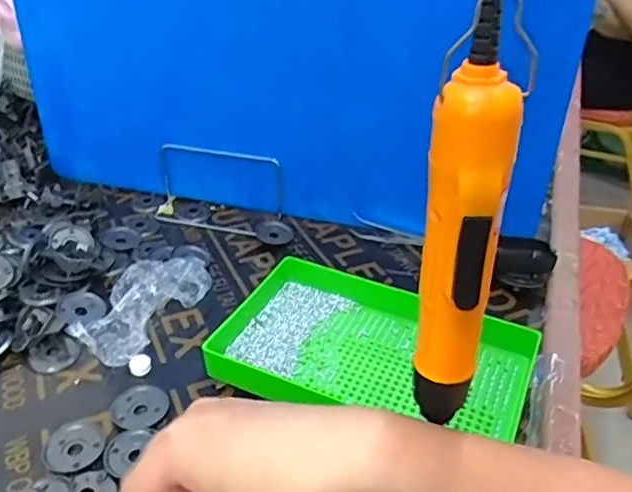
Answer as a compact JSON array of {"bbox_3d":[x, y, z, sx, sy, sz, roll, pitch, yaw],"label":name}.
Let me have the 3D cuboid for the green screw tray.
[{"bbox_3d":[0.047,0.089,0.512,0.258,0.038,0.158,14,36,17],"label":"green screw tray"}]

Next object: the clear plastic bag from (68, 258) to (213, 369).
[{"bbox_3d":[-0.167,0.050,0.582,0.082,0.021,0.148,16,37,20],"label":"clear plastic bag"}]

